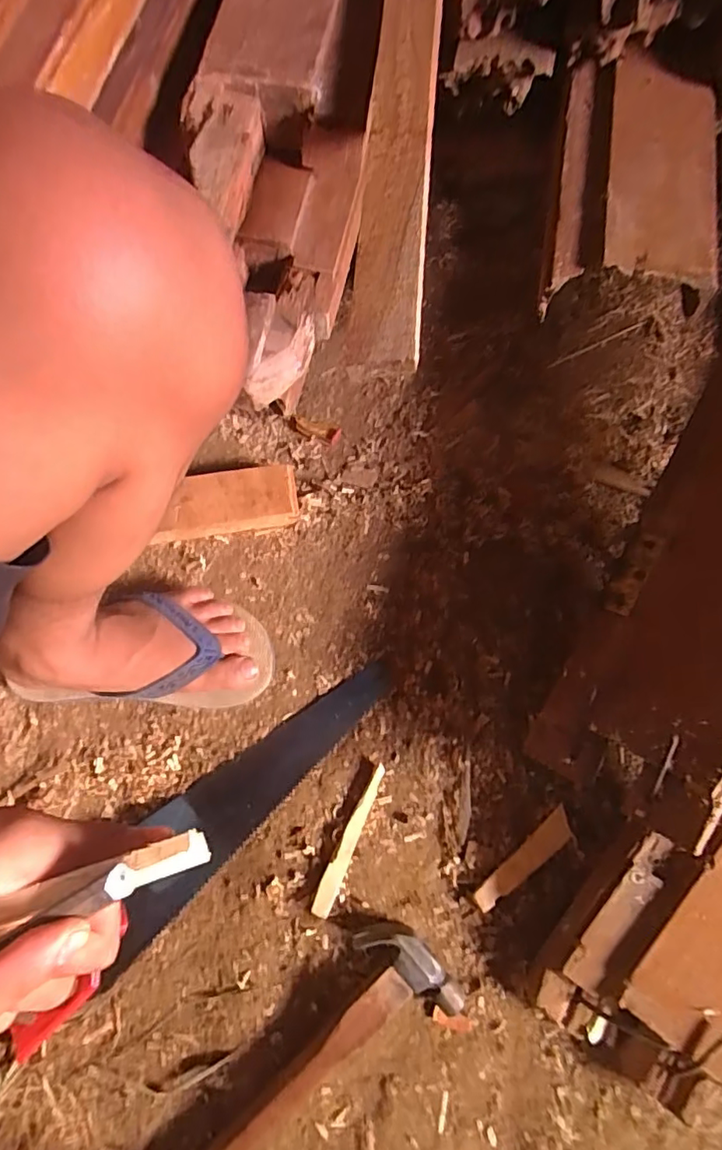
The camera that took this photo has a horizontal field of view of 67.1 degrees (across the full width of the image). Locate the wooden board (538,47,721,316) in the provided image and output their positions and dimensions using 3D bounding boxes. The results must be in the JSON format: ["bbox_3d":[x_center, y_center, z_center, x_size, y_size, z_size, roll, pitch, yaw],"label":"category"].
[{"bbox_3d":[0.241,-0.355,0.483,0.125,0.034,0.258,10,74,0],"label":"wooden board"}]

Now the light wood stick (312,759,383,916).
[{"bbox_3d":[-0.010,0.231,0.479,0.016,0.016,0.129,23,73,7],"label":"light wood stick"}]

